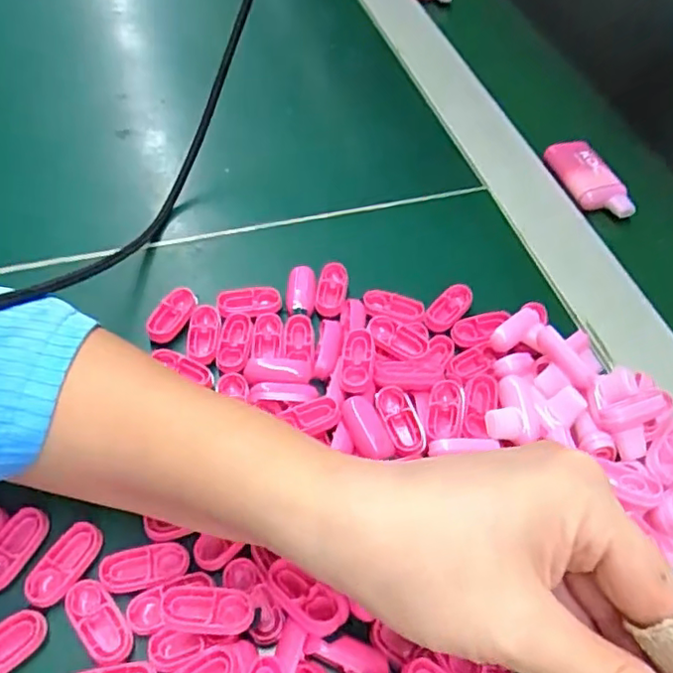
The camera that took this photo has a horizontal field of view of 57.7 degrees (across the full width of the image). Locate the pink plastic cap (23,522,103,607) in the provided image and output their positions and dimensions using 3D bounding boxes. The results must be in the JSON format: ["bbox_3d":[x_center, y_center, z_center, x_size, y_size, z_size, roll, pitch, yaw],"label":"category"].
[{"bbox_3d":[-0.109,0.090,0.244,0.015,0.006,0.034,26,56,15],"label":"pink plastic cap"}]

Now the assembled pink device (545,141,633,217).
[{"bbox_3d":[0.176,-0.108,0.420,0.032,0.016,0.070,-20,57,-17],"label":"assembled pink device"}]

